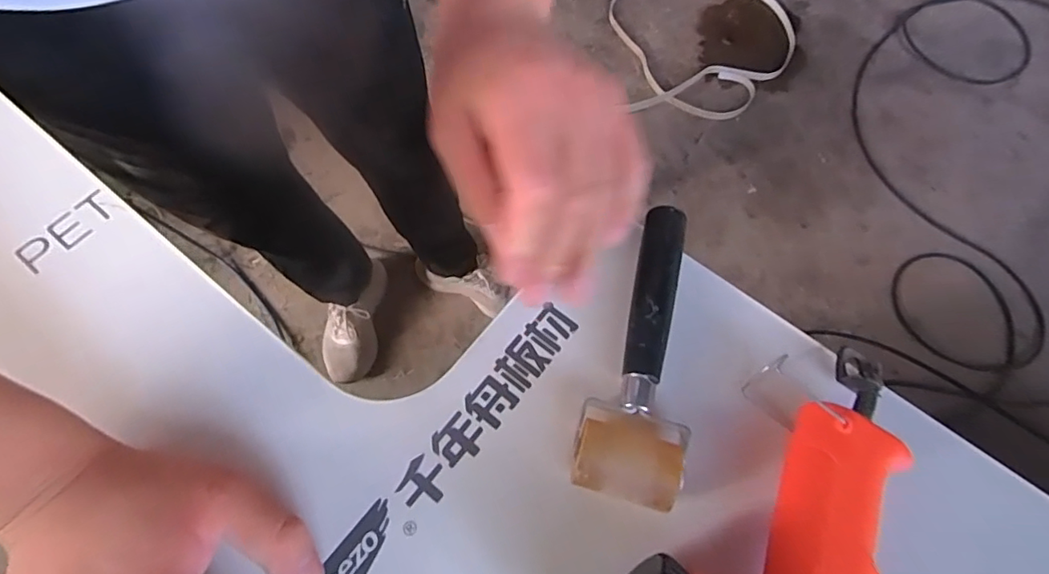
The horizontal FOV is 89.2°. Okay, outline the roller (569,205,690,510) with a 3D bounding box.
[{"bbox_3d":[0.068,0.033,0.302,0.052,0.033,0.167,15,70,4],"label":"roller"}]

